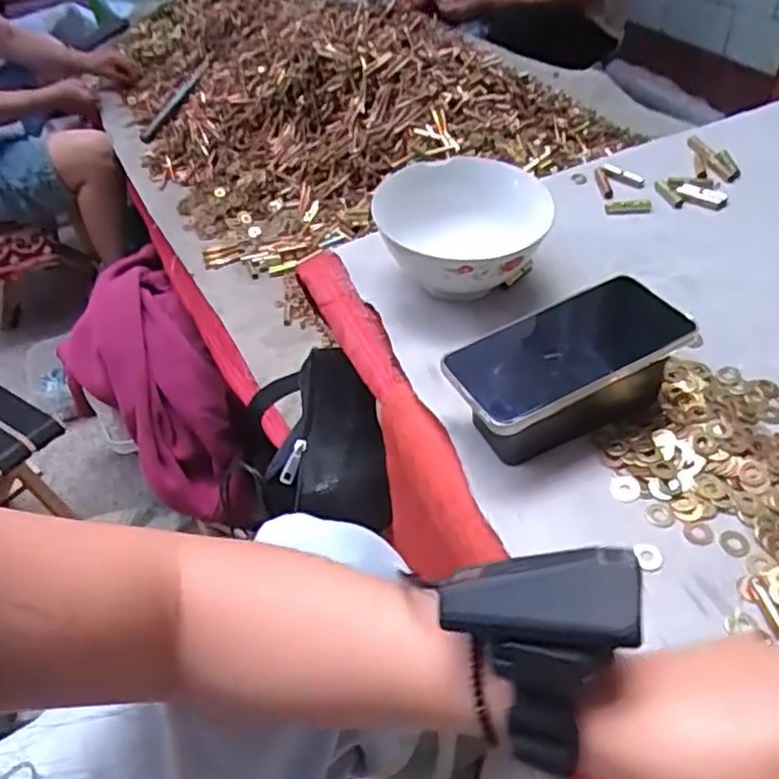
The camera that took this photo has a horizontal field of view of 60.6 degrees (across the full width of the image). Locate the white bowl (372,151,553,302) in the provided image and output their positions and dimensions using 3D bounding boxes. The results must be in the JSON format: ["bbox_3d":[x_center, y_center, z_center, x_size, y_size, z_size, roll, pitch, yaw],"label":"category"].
[{"bbox_3d":[0.056,-0.129,0.578,0.148,0.084,0.148,-4,44,4],"label":"white bowl"}]

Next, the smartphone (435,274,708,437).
[{"bbox_3d":[0.120,-0.028,0.452,0.159,0.010,0.079,-26,50,-11],"label":"smartphone"}]

